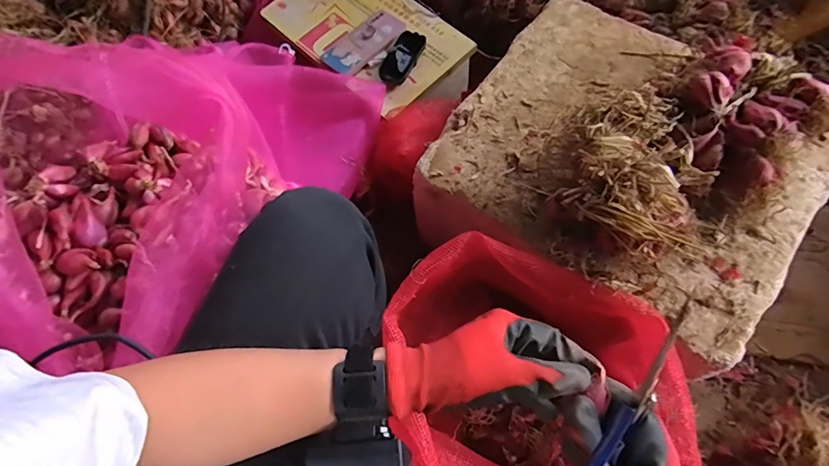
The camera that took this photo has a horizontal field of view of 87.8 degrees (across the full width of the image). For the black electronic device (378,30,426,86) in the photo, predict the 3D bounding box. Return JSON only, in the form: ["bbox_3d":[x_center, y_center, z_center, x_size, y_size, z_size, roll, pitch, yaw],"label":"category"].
[{"bbox_3d":[-0.023,-0.320,0.781,0.052,0.032,0.118,28,72,13],"label":"black electronic device"}]

